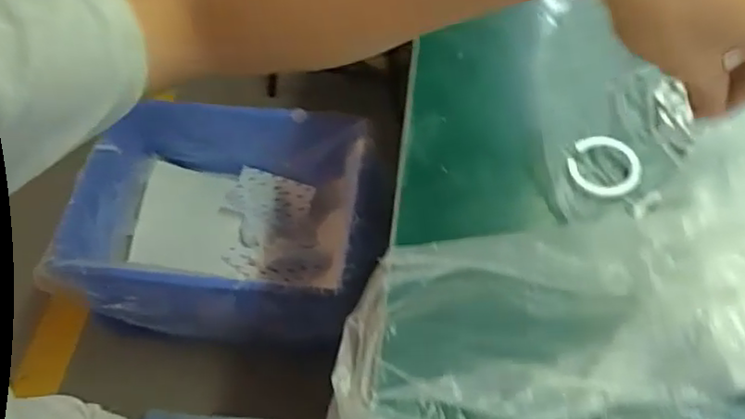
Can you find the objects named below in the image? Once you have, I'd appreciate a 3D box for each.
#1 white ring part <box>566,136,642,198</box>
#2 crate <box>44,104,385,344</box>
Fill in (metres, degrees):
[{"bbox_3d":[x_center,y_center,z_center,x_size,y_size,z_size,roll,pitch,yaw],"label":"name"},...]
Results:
[{"bbox_3d":[0.174,-0.033,0.478,0.050,0.004,0.055,26,60,18],"label":"white ring part"},{"bbox_3d":[-0.275,0.031,1.279,0.562,0.237,0.445,5,56,5],"label":"crate"}]

